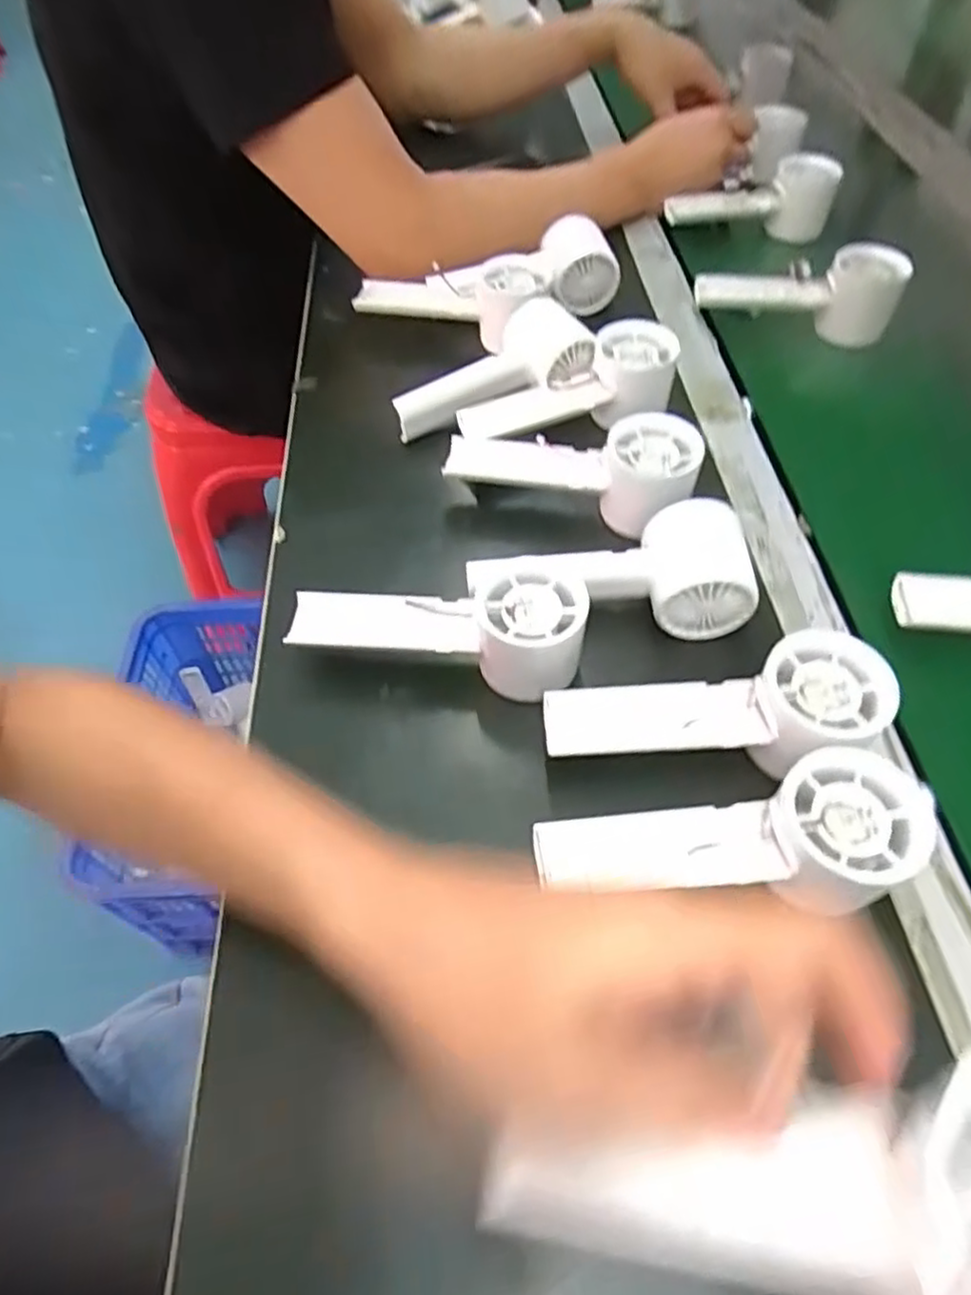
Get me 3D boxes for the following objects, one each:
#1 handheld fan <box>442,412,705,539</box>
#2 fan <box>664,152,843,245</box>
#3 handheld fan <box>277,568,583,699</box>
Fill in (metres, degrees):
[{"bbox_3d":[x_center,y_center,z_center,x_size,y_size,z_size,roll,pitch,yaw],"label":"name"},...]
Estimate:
[{"bbox_3d":[0.060,-0.115,0.462,0.149,0.058,0.077,19,57,17],"label":"handheld fan"},{"bbox_3d":[0.251,-0.428,0.684,0.154,0.072,0.045,2,54,5],"label":"fan"},{"bbox_3d":[-0.026,-0.004,0.388,0.158,0.058,0.059,1,54,5],"label":"handheld fan"}]

